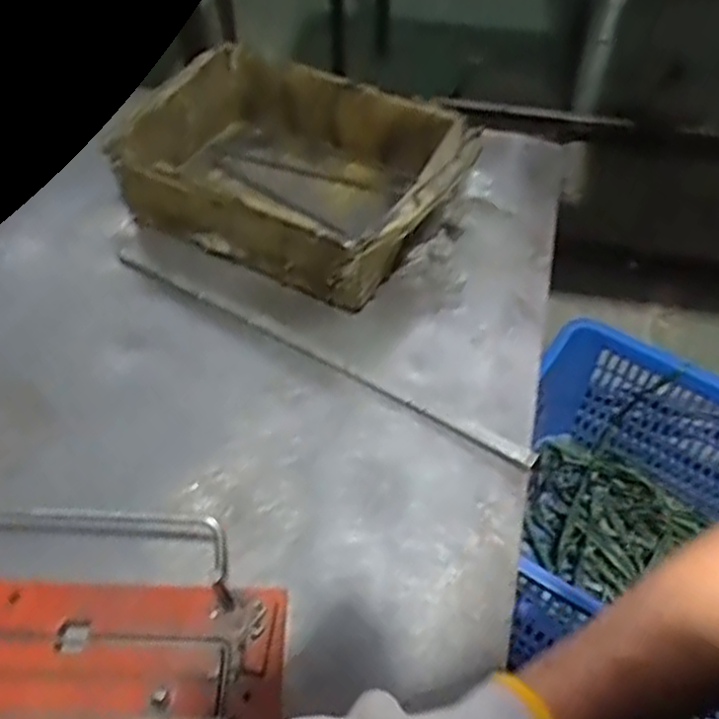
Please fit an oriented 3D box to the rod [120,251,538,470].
[{"bbox_3d":[-0.037,-0.009,0.553,0.353,0.012,0.011,27,57,17],"label":"rod"}]

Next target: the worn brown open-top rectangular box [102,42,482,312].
[{"bbox_3d":[-0.053,-0.153,0.618,0.252,0.078,0.175,26,57,16],"label":"worn brown open-top rectangular box"}]

